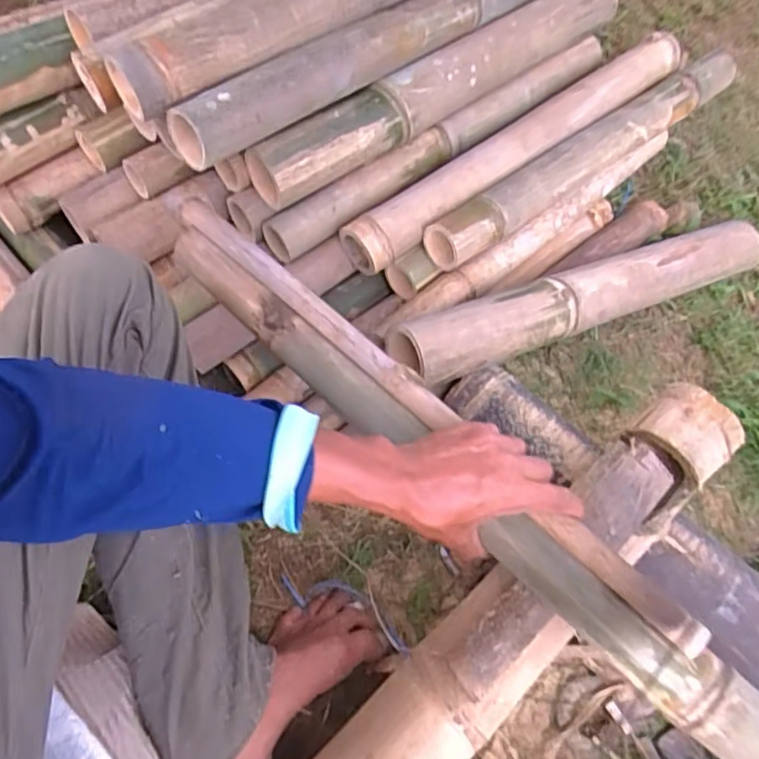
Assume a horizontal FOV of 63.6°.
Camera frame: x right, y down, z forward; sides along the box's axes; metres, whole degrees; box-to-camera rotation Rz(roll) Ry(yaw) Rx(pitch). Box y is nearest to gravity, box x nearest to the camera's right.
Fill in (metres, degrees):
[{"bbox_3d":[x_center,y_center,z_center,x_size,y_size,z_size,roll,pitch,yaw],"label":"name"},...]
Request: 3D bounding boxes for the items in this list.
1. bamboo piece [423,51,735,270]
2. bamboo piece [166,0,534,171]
[{"bbox_3d":[0.299,-0.315,0.840,0.591,0.057,0.058,-34,67,-22],"label":"bamboo piece"},{"bbox_3d":[0.020,-0.414,0.744,0.604,0.060,0.058,-38,68,-24],"label":"bamboo piece"}]

